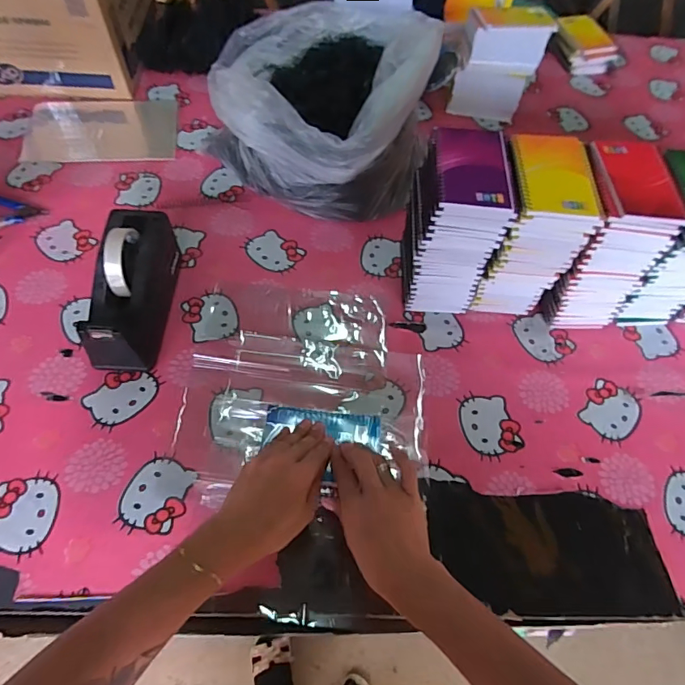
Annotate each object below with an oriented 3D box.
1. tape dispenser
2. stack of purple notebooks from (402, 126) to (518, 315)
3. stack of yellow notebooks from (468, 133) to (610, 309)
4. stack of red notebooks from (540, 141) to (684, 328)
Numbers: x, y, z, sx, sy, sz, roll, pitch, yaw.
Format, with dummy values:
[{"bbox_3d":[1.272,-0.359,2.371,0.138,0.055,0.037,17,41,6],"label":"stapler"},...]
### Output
[{"bbox_3d":[-0.273,-0.070,0.595,0.075,0.116,0.209,4,60,-1],"label":"tape dispenser"},{"bbox_3d":[0.142,-0.144,0.609,0.095,0.215,0.127,5,60,-1],"label":"stack of purple notebooks"},{"bbox_3d":[0.238,-0.137,0.614,0.094,0.212,0.132,5,60,-1],"label":"stack of yellow notebooks"},{"bbox_3d":[0.332,-0.131,0.620,0.106,0.208,0.131,-2,60,-5],"label":"stack of red notebooks"}]

